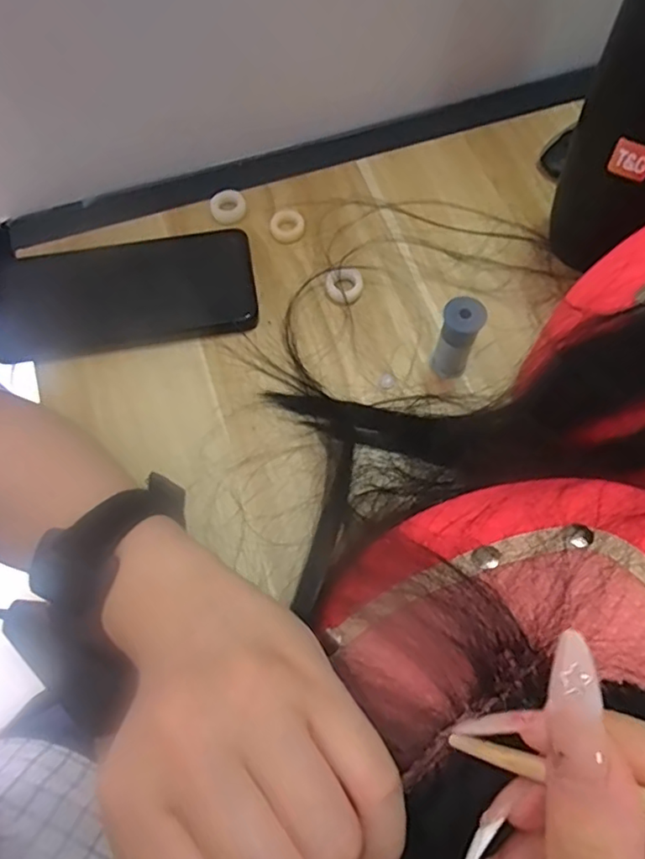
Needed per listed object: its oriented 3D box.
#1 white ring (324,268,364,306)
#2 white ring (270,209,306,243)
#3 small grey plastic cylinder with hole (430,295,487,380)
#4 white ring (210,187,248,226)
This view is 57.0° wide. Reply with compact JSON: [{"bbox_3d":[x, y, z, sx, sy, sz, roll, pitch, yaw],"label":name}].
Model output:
[{"bbox_3d":[0.013,-0.091,0.372,0.023,0.005,0.024,-1,66,1],"label":"white ring"},{"bbox_3d":[-0.023,-0.136,0.394,0.023,0.004,0.027,-11,66,-3],"label":"white ring"},{"bbox_3d":[0.074,-0.050,0.329,0.021,0.051,0.020,-1,66,1],"label":"small grey plastic cylinder with hole"},{"bbox_3d":[-0.064,-0.152,0.401,0.023,0.004,0.029,-27,68,-10],"label":"white ring"}]

